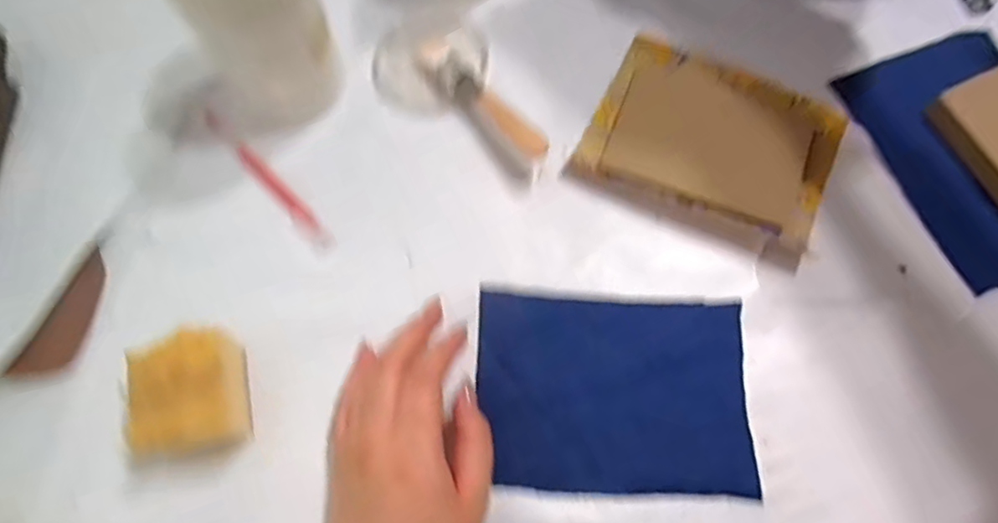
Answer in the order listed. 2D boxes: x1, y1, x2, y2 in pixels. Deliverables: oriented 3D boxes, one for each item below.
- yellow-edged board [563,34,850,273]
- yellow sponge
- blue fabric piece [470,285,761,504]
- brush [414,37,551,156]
[{"bbox_3d":[0.151,-0.084,0.440,0.167,0.010,0.130,25,74,8],"label":"yellow-edged board"},{"bbox_3d":[-0.182,0.078,0.366,0.054,0.044,0.070,-9,72,-2],"label":"yellow sponge"},{"bbox_3d":[0.074,0.082,0.392,0.170,0.007,0.123,3,69,-3],"label":"blue fabric piece"},{"bbox_3d":[-0.014,-0.122,0.452,0.028,0.014,0.125,-42,77,-12],"label":"brush"}]

